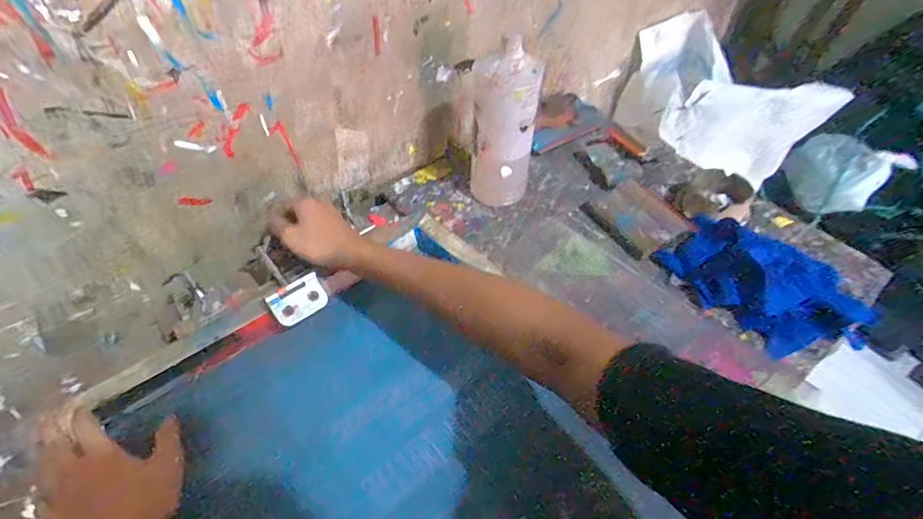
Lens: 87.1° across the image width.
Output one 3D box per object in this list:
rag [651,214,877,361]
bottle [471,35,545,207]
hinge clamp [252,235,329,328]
[{"bbox_3d":[0.387,0.027,0.621,0.166,0.058,0.234,-36,59,-27],"label":"rag"},{"bbox_3d":[0.060,-0.164,0.637,0.065,0.216,0.063,-32,57,-24],"label":"bottle"},{"bbox_3d":[-0.206,0.024,0.558,0.060,0.031,0.103,-35,58,-26],"label":"hinge clamp"}]

